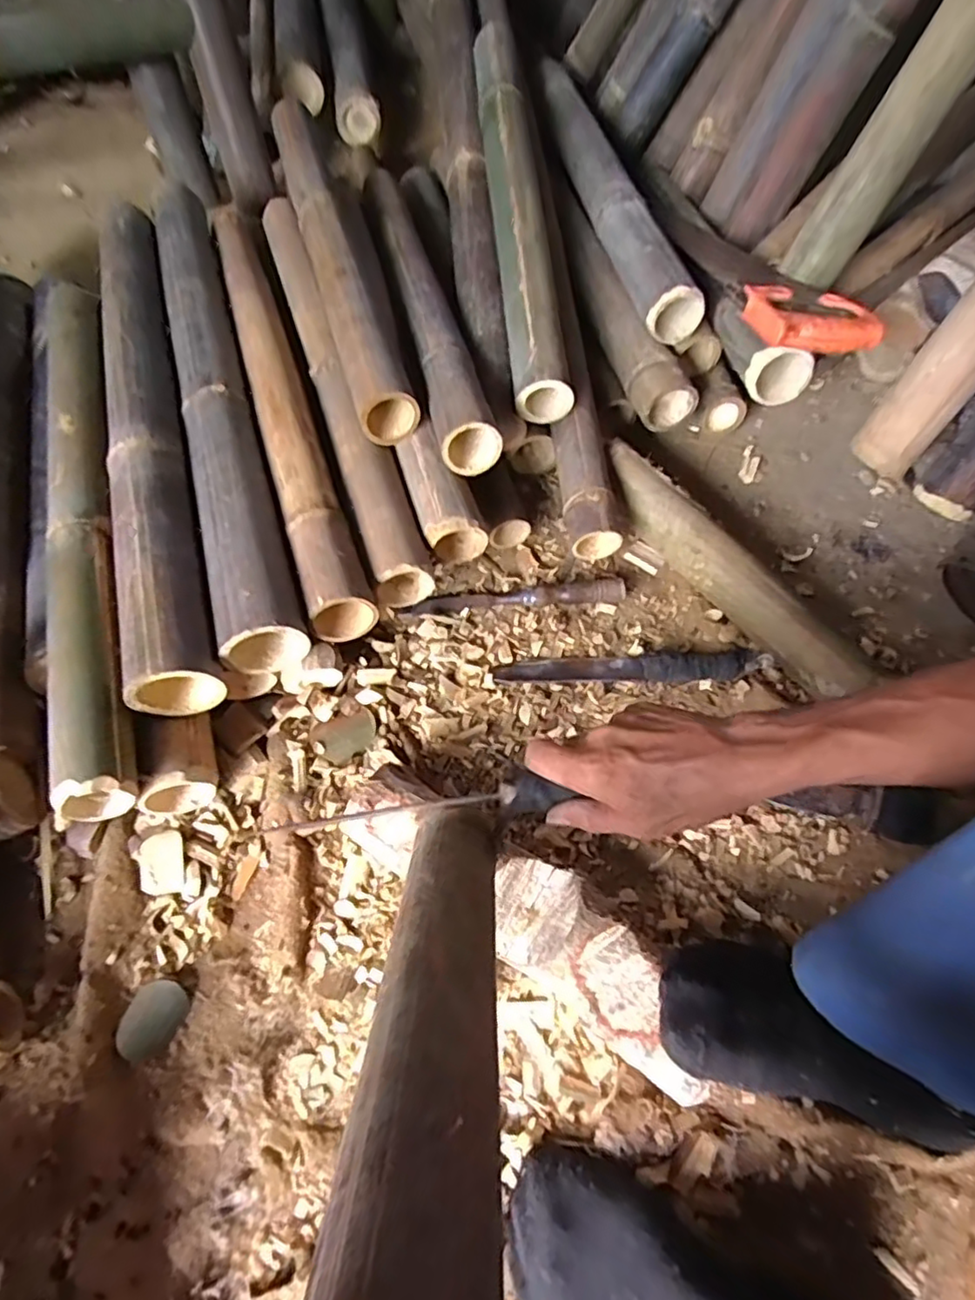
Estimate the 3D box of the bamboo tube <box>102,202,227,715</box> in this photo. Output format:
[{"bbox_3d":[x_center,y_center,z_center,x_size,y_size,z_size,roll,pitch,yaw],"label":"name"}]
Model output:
[{"bbox_3d":[-0.365,-0.268,0.682,0.072,0.061,0.730,-15,61,-11],"label":"bamboo tube"}]

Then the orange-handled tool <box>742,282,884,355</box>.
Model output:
[{"bbox_3d":[0.336,-0.346,0.658,0.120,0.030,0.093,2,60,-1],"label":"orange-handled tool"}]

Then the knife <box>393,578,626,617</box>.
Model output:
[{"bbox_3d":[0.027,-0.060,0.685,0.241,0.028,0.028,-3,60,-3],"label":"knife"}]

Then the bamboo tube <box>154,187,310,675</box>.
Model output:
[{"bbox_3d":[-0.306,-0.306,0.715,0.072,0.076,0.757,-15,61,-11],"label":"bamboo tube"}]

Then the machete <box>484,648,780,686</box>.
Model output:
[{"bbox_3d":[0.146,0.016,0.643,0.276,0.030,0.035,-1,60,-2],"label":"machete"}]

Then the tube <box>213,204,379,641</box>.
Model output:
[{"bbox_3d":[-0.241,-0.307,0.721,0.059,0.057,0.690,-16,62,-11],"label":"tube"}]

